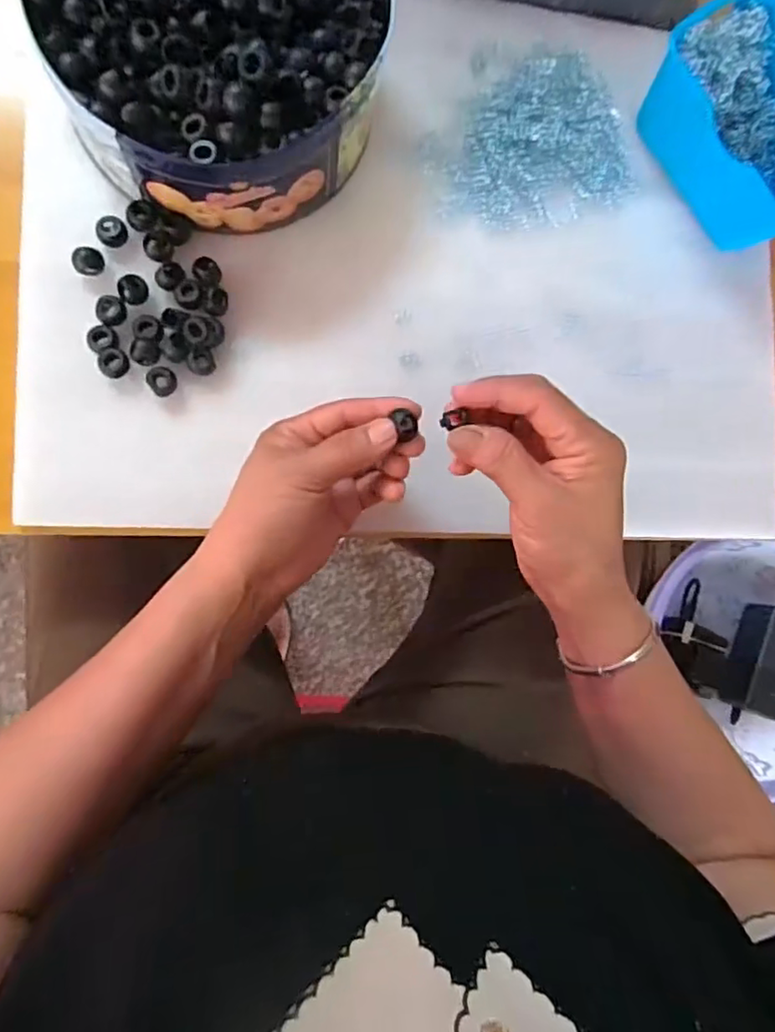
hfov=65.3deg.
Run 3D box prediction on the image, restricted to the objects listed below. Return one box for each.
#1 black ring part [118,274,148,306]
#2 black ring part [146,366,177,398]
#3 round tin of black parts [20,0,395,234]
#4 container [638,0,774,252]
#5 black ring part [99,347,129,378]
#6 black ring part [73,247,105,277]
[{"bbox_3d":[-0.153,-0.136,0.364,0.017,0.006,0.016,0,87,-11],"label":"black ring part"},{"bbox_3d":[-0.137,-0.082,0.368,0.018,0.013,0.017,0,87,-11],"label":"black ring part"},{"bbox_3d":[-0.092,-0.271,0.344,0.178,0.082,0.182,0,87,-11],"label":"round tin of black parts"},{"bbox_3d":[0.248,-0.265,0.410,0.102,0.058,0.153,-38,97,-9],"label":"container"},{"bbox_3d":[-0.164,-0.092,0.362,0.016,0.011,0.017,0,87,-11],"label":"black ring part"},{"bbox_3d":[-0.178,-0.152,0.360,0.013,0.010,0.017,43,81,-6],"label":"black ring part"}]

